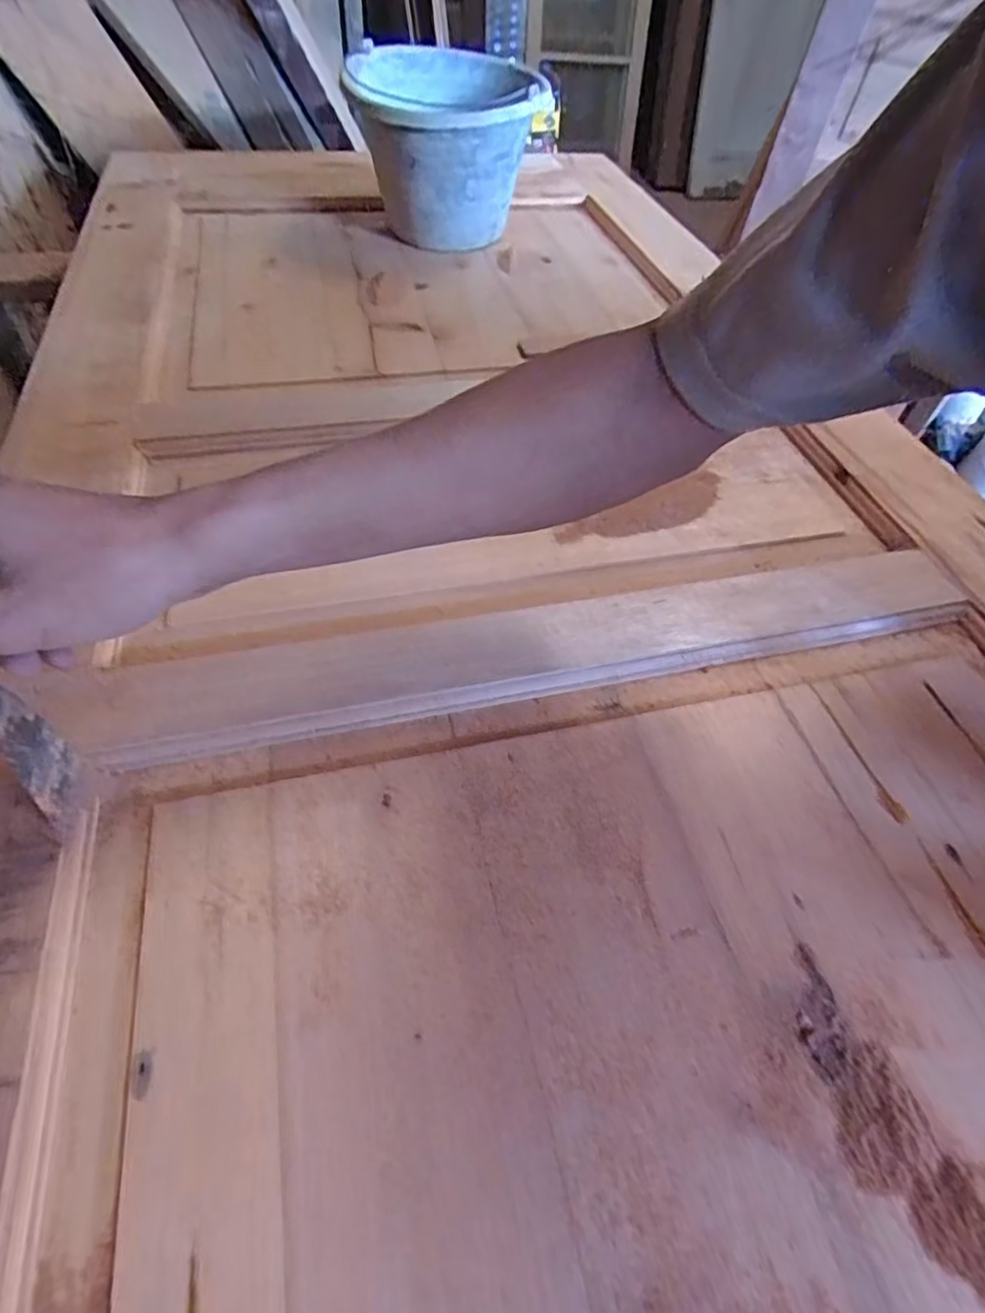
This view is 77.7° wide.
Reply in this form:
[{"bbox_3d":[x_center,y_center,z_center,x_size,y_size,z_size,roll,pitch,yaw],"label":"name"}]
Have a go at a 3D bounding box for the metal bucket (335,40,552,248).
[{"bbox_3d":[-0.061,-0.646,0.787,0.226,0.164,0.236,2,53,-3],"label":"metal bucket"}]

